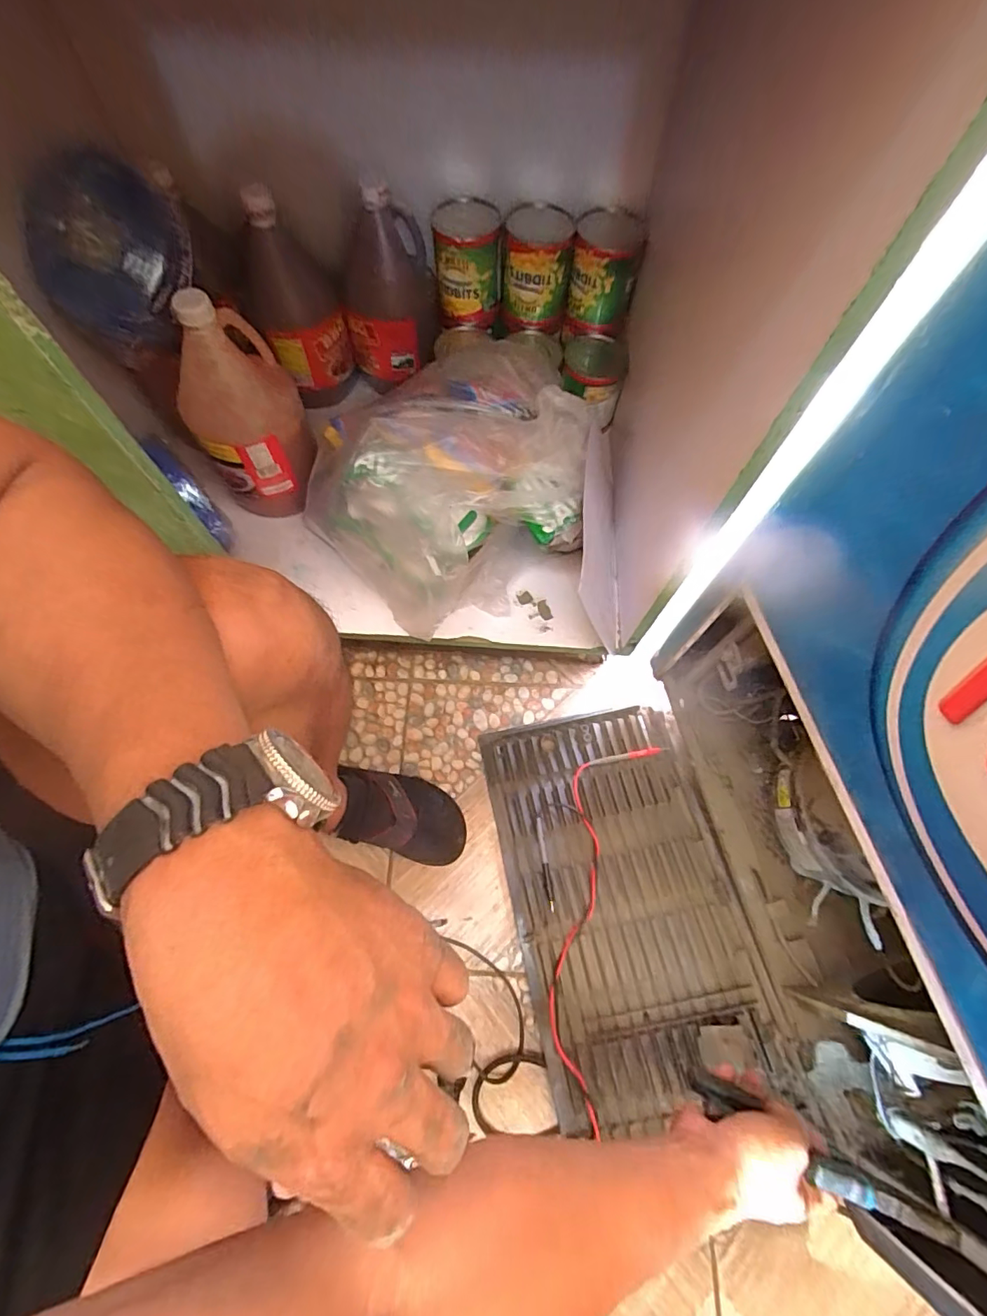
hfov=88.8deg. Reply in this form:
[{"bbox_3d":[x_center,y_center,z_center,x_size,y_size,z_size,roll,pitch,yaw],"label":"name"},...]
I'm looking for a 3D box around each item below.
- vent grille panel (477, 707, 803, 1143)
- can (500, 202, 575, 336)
[{"bbox_3d":[0.154,0.295,0.662,0.276,0.044,0.461,-12,63,2],"label":"vent grille panel"},{"bbox_3d":[0.064,-0.582,0.761,0.099,0.117,0.098,7,66,1],"label":"can"}]

